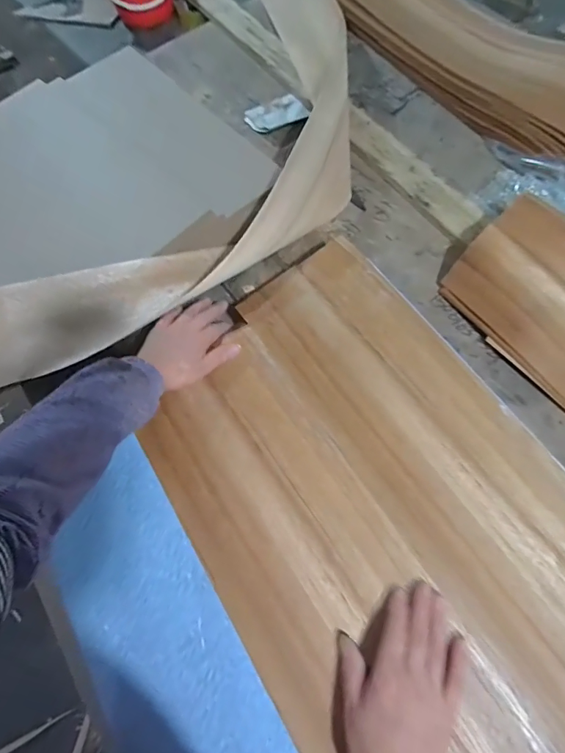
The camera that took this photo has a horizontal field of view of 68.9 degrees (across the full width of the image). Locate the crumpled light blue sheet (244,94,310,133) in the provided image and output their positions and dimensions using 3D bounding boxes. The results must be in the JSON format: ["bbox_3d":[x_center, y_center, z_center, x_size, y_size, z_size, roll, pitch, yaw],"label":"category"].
[{"bbox_3d":[-0.013,-0.524,0.823,0.119,0.008,0.076,-29,68,-9],"label":"crumpled light blue sheet"}]

